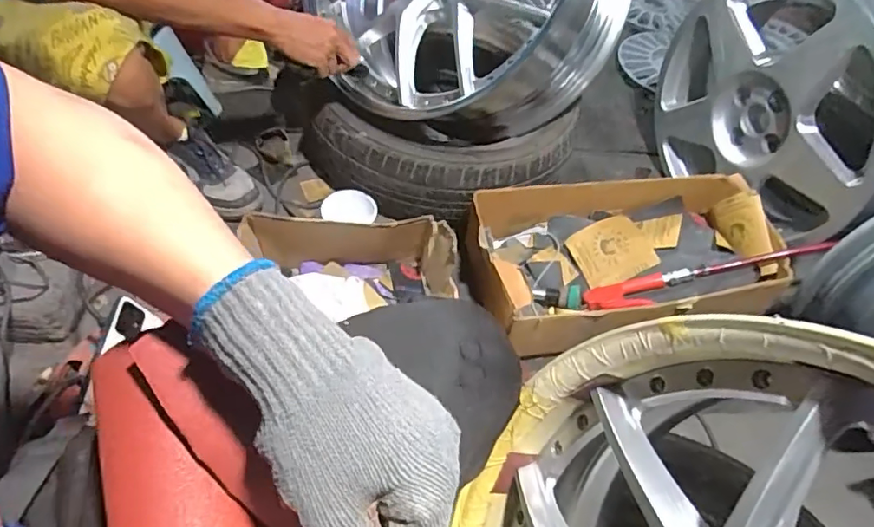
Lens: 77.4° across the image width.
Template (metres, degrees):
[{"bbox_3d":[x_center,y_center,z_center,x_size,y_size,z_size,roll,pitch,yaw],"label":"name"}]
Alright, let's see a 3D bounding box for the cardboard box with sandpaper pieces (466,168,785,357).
[{"bbox_3d":[0.313,-0.011,0.927,0.495,0.118,0.260,-7,53,-10],"label":"cardboard box with sandpaper pieces"}]

